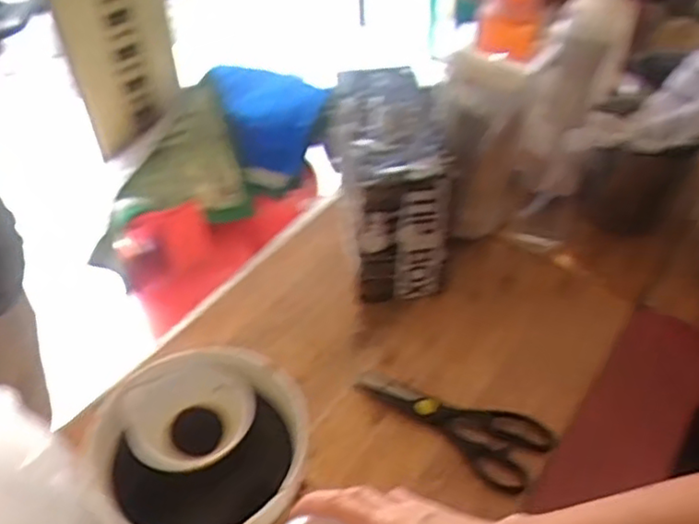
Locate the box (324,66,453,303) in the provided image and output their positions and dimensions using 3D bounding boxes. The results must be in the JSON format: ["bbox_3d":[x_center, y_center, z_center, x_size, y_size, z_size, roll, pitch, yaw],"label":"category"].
[{"bbox_3d":[0.046,-0.094,0.811,0.113,0.181,0.232,-7,45,-7],"label":"box"}]

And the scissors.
[{"bbox_3d":[0.100,0.150,0.669,0.190,0.006,0.080,26,50,24],"label":"scissors"}]

